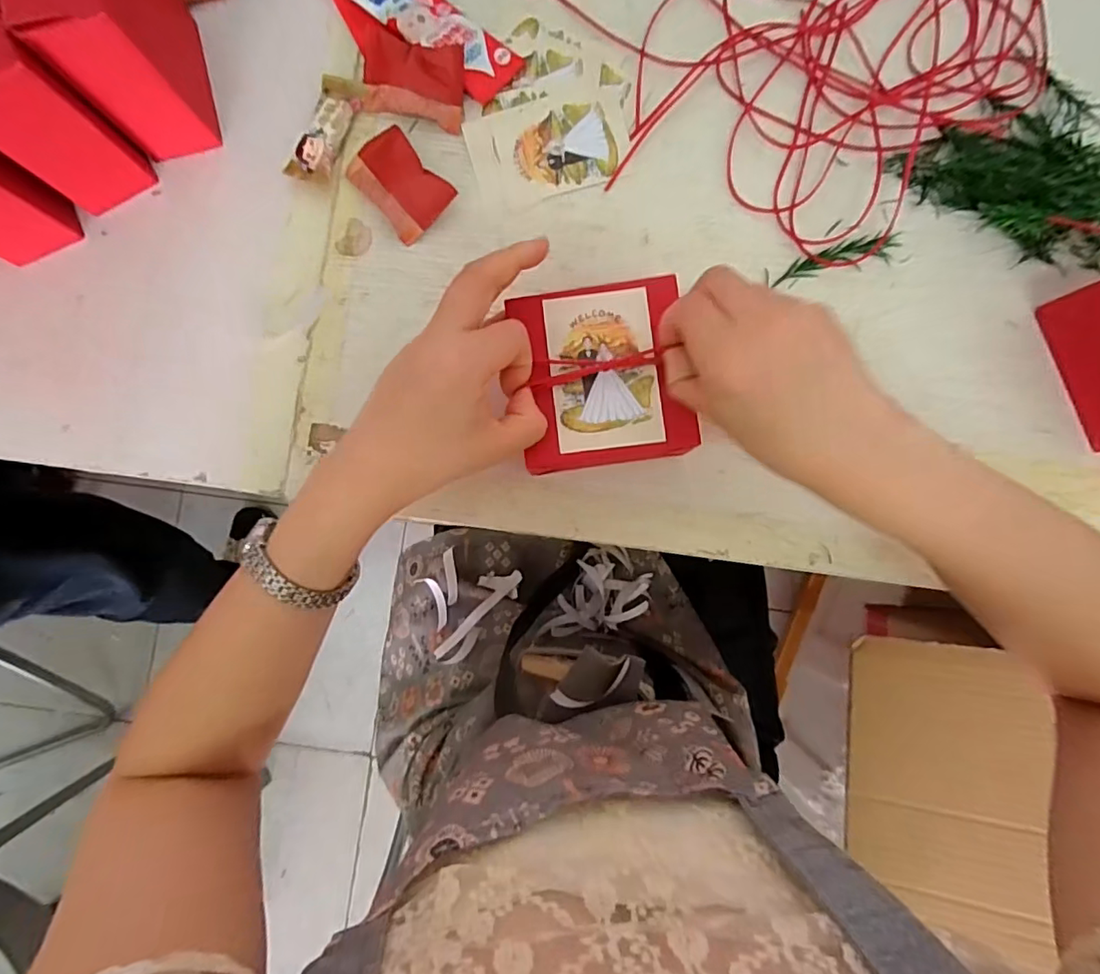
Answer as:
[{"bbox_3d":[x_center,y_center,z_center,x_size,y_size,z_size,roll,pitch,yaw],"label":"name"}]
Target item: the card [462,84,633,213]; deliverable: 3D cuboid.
[{"bbox_3d":[0.000,-0.232,0.373,0.108,0.004,0.066,-16,86,0],"label":"card"}]

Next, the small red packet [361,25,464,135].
[{"bbox_3d":[-0.093,-0.275,0.366,0.075,0.021,0.047,15,86,2],"label":"small red packet"}]

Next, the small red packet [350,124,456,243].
[{"bbox_3d":[-0.101,-0.204,0.364,0.044,0.018,0.070,-39,86,-2],"label":"small red packet"}]

